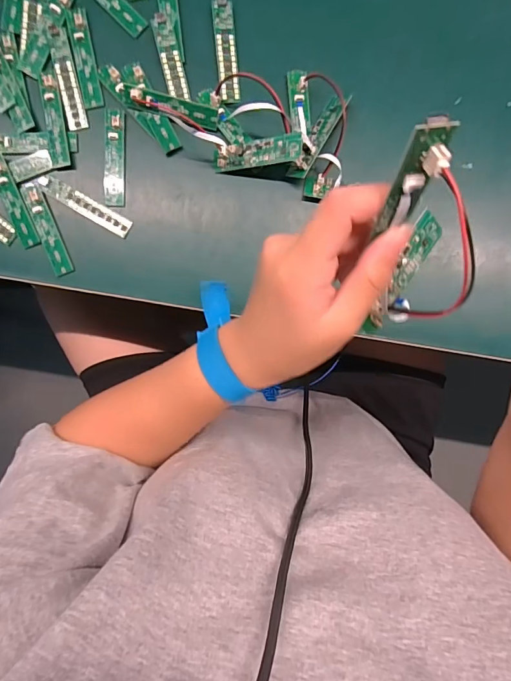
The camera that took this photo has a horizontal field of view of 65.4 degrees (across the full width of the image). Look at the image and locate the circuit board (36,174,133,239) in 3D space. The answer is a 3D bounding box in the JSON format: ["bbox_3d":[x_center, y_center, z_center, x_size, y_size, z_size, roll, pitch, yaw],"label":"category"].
[{"bbox_3d":[-0.155,-0.122,0.360,0.088,0.004,0.017,29,86,-5],"label":"circuit board"}]

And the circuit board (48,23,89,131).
[{"bbox_3d":[-0.167,-0.235,0.353,0.017,0.004,0.089,-10,95,1],"label":"circuit board"}]

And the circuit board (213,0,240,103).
[{"bbox_3d":[-0.025,-0.254,0.350,0.018,0.008,0.084,-5,95,1],"label":"circuit board"}]

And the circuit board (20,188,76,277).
[{"bbox_3d":[-0.187,-0.100,0.358,0.018,0.004,0.081,-20,94,2],"label":"circuit board"}]

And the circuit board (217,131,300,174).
[{"bbox_3d":[0.000,-0.160,0.341,0.079,0.009,0.021,0,95,21],"label":"circuit board"}]

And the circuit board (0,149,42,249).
[{"bbox_3d":[-0.220,-0.129,0.357,0.019,0.005,0.092,-21,94,2],"label":"circuit board"}]

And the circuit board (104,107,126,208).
[{"bbox_3d":[-0.127,-0.164,0.358,0.018,0.004,0.084,3,95,0],"label":"circuit board"}]

